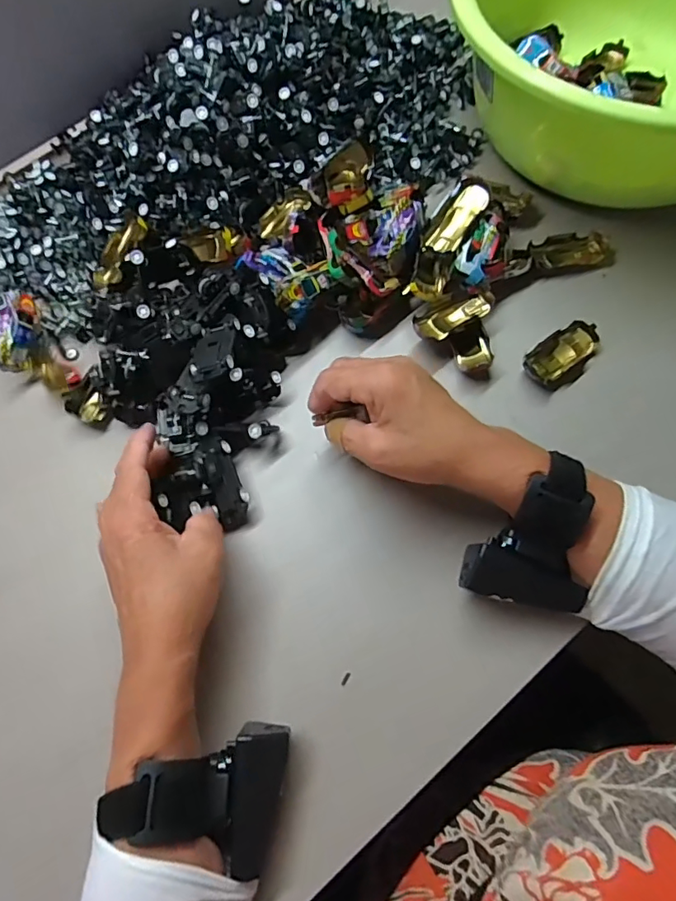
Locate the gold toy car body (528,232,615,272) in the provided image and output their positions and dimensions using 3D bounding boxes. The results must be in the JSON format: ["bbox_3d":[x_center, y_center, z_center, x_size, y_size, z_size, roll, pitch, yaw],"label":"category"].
[{"bbox_3d":[0.198,-0.169,0.435,0.072,0.013,0.036,-16,72,-4],"label":"gold toy car body"}]

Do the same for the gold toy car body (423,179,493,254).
[{"bbox_3d":[0.094,-0.183,0.407,0.029,0.016,0.063,37,94,12],"label":"gold toy car body"}]

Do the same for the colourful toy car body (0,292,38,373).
[{"bbox_3d":[-0.255,-0.092,0.409,0.022,0.031,0.062,-6,72,-1],"label":"colourful toy car body"}]

